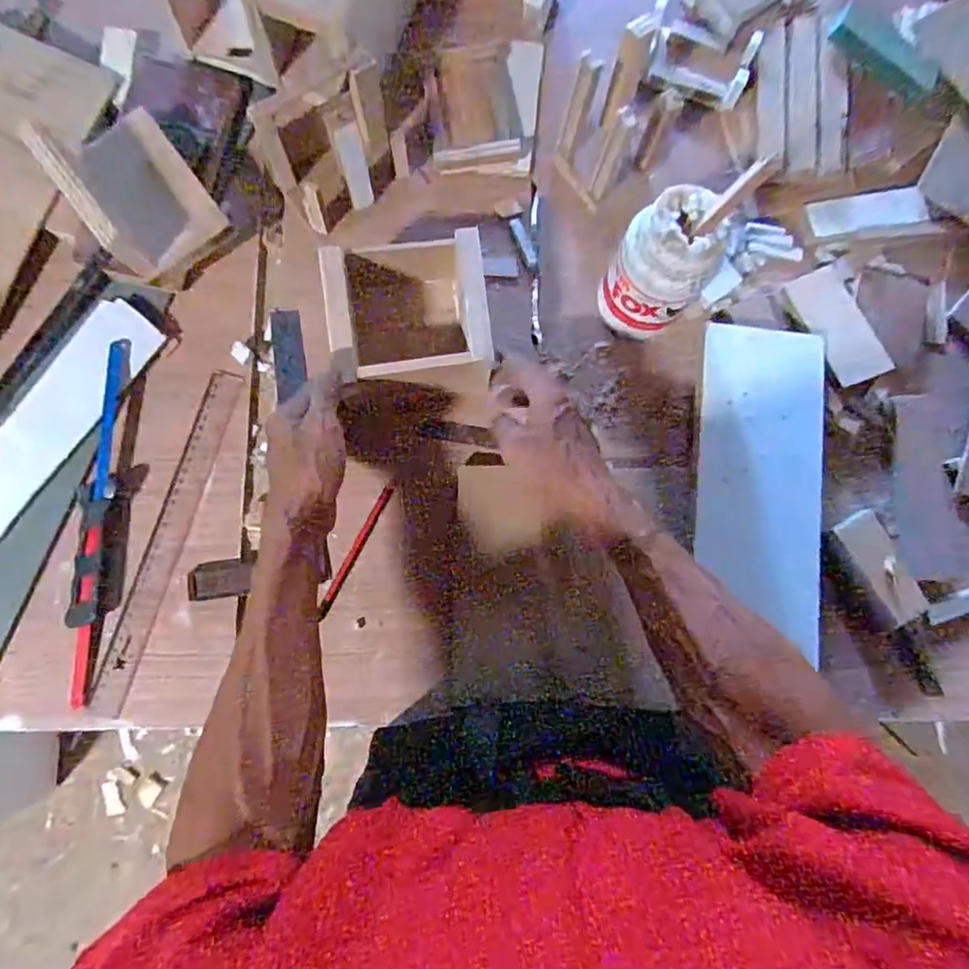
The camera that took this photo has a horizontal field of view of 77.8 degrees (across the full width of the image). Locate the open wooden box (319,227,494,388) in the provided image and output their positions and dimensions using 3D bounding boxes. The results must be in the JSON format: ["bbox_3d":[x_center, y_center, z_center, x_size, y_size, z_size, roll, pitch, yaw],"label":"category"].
[{"bbox_3d":[-0.064,-0.142,0.508,0.124,0.079,0.120,-8,85,-5],"label":"open wooden box"}]

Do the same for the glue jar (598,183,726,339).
[{"bbox_3d":[0.145,-0.182,0.507,0.074,0.125,0.070,0,83,-4],"label":"glue jar"}]

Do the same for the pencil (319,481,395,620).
[{"bbox_3d":[-0.110,0.052,0.526,0.010,0.009,0.121,28,82,0],"label":"pencil"}]

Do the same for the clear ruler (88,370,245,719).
[{"bbox_3d":[-0.275,0.046,0.523,0.029,0.004,0.303,17,81,-5],"label":"clear ruler"}]

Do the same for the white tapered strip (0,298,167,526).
[{"bbox_3d":[-0.394,-0.028,0.514,0.064,0.011,0.305,33,83,2],"label":"white tapered strip"}]

